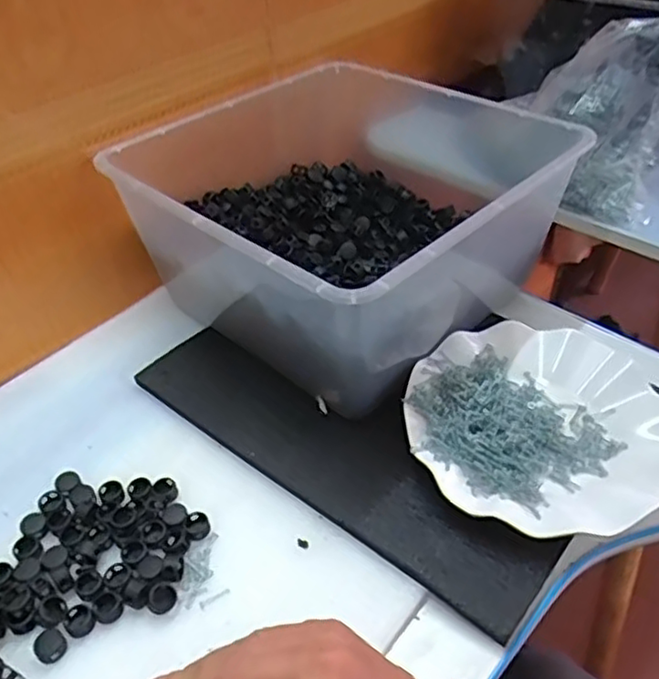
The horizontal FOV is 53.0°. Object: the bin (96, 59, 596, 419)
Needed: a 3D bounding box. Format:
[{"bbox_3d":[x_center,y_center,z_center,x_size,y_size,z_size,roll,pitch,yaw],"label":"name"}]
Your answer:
[{"bbox_3d":[0.016,-0.118,0.587,0.317,0.143,0.328,31,52,32],"label":"bin"}]

